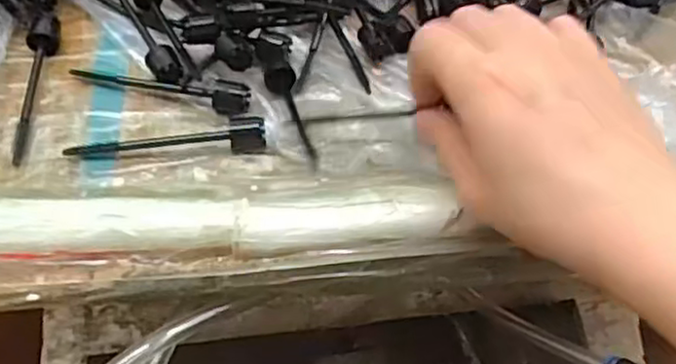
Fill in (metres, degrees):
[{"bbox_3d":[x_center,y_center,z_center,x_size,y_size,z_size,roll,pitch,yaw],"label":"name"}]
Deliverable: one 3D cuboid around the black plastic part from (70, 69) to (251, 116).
[{"bbox_3d":[-0.084,-0.049,0.342,0.088,0.015,0.012,16,52,8],"label":"black plastic part"}]

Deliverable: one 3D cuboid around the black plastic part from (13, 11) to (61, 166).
[{"bbox_3d":[-0.143,-0.051,0.337,0.012,0.013,0.098,-1,52,-6],"label":"black plastic part"}]

